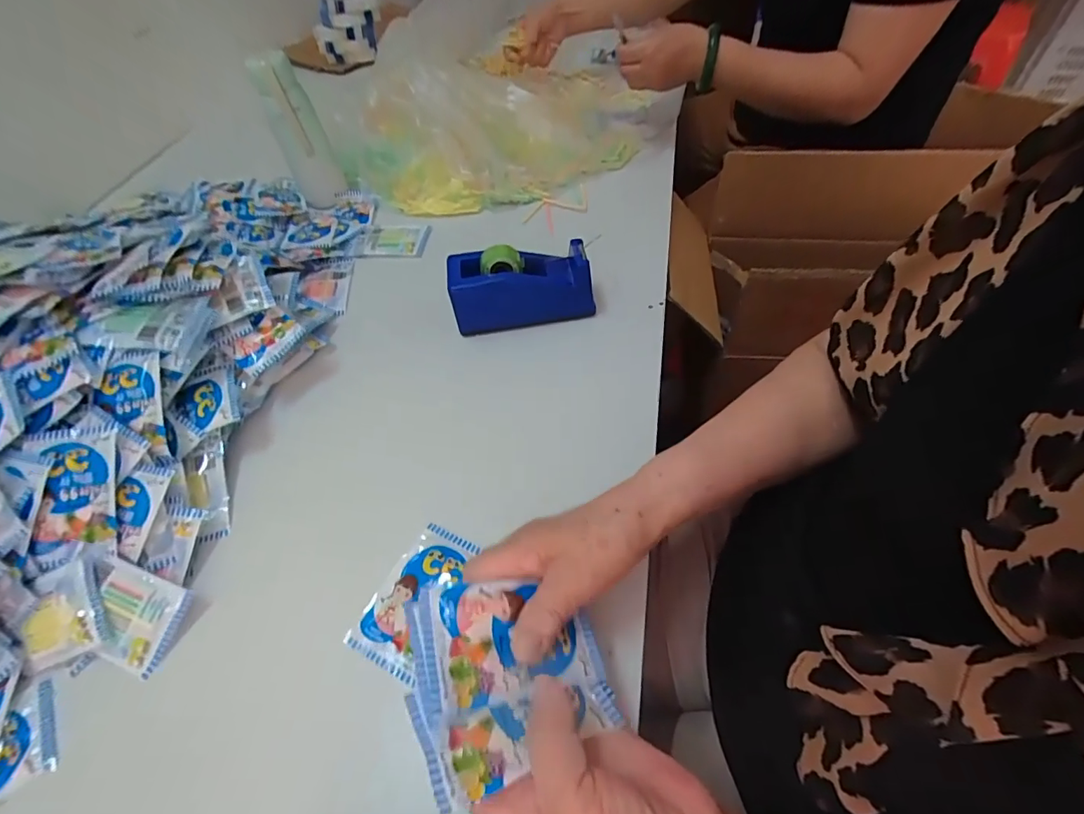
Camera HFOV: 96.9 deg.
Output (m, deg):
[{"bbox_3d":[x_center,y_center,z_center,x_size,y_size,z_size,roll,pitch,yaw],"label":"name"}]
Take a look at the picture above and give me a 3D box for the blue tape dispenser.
[{"bbox_3d":[-0.022,-0.130,0.508,0.146,0.070,0.052,-8,52,-1],"label":"blue tape dispenser"}]

